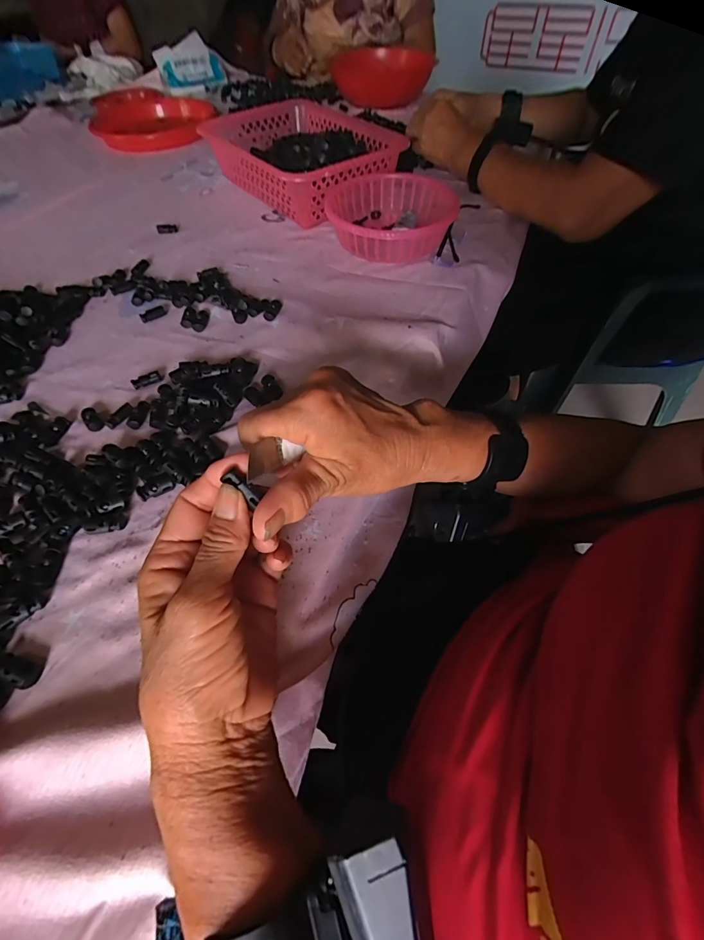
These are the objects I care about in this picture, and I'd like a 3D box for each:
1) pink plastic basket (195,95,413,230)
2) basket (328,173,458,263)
[{"bbox_3d":[-0.089,-0.488,0.637,0.204,0.090,0.316,-32,61,-21],"label":"pink plastic basket"},{"bbox_3d":[0.054,-0.347,0.553,0.168,0.063,0.185,6,55,4],"label":"basket"}]

